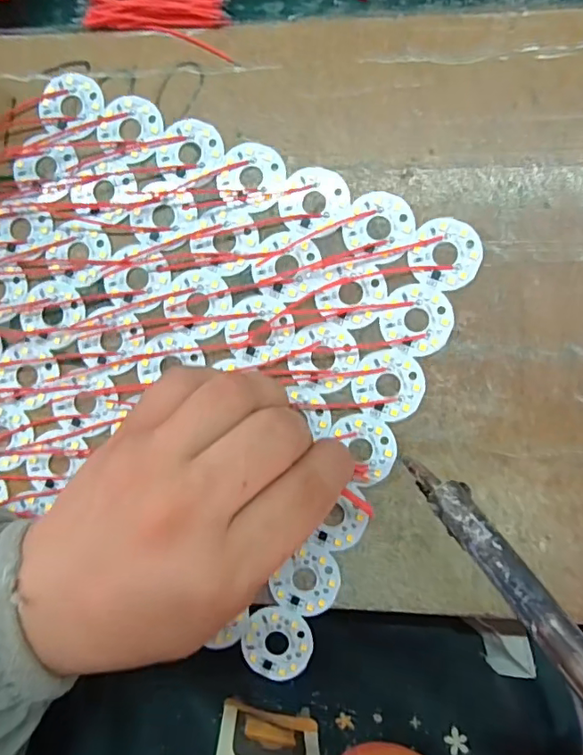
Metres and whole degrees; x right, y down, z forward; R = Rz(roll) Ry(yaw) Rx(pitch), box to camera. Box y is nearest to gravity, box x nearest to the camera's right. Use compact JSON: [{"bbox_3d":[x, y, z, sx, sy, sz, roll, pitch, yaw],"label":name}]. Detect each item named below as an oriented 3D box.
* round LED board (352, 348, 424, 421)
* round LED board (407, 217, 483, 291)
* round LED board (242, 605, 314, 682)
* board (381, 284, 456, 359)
[{"bbox_3d":[0.042,0.003,0.228,0.030,0.004,0.031,0,89,6],"label":"round LED board"},{"bbox_3d":[0.066,-0.053,0.227,0.030,0.004,0.030,0,89,6],"label":"round LED board"},{"bbox_3d":[-0.006,0.116,0.230,0.030,0.004,0.030,0,89,6],"label":"round LED board"},{"bbox_3d":[0.054,-0.025,0.227,0.030,0.004,0.030,0,89,6],"label":"board"}]

